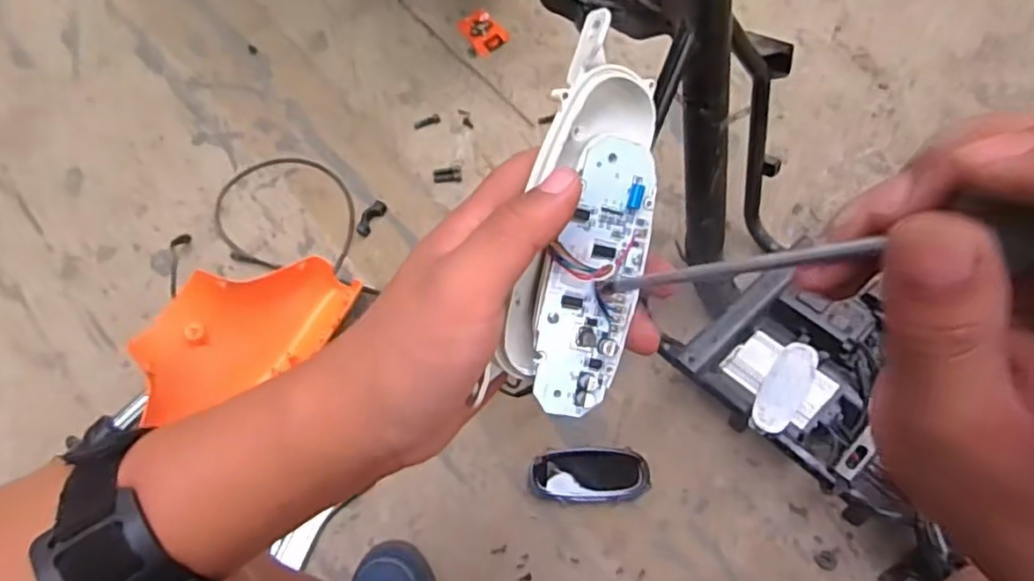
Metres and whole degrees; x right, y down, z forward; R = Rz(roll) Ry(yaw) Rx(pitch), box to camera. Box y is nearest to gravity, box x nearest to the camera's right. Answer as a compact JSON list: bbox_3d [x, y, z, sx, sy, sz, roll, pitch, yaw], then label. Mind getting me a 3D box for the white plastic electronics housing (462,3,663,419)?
[{"bbox_3d":[0.028,-0.025,0.265,0.048,0.029,0.147,10,95,5],"label":"white plastic electronics housing"}]

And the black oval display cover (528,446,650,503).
[{"bbox_3d":[0.080,0.206,0.743,0.129,0.022,0.058,-3,70,1],"label":"black oval display cover"}]

